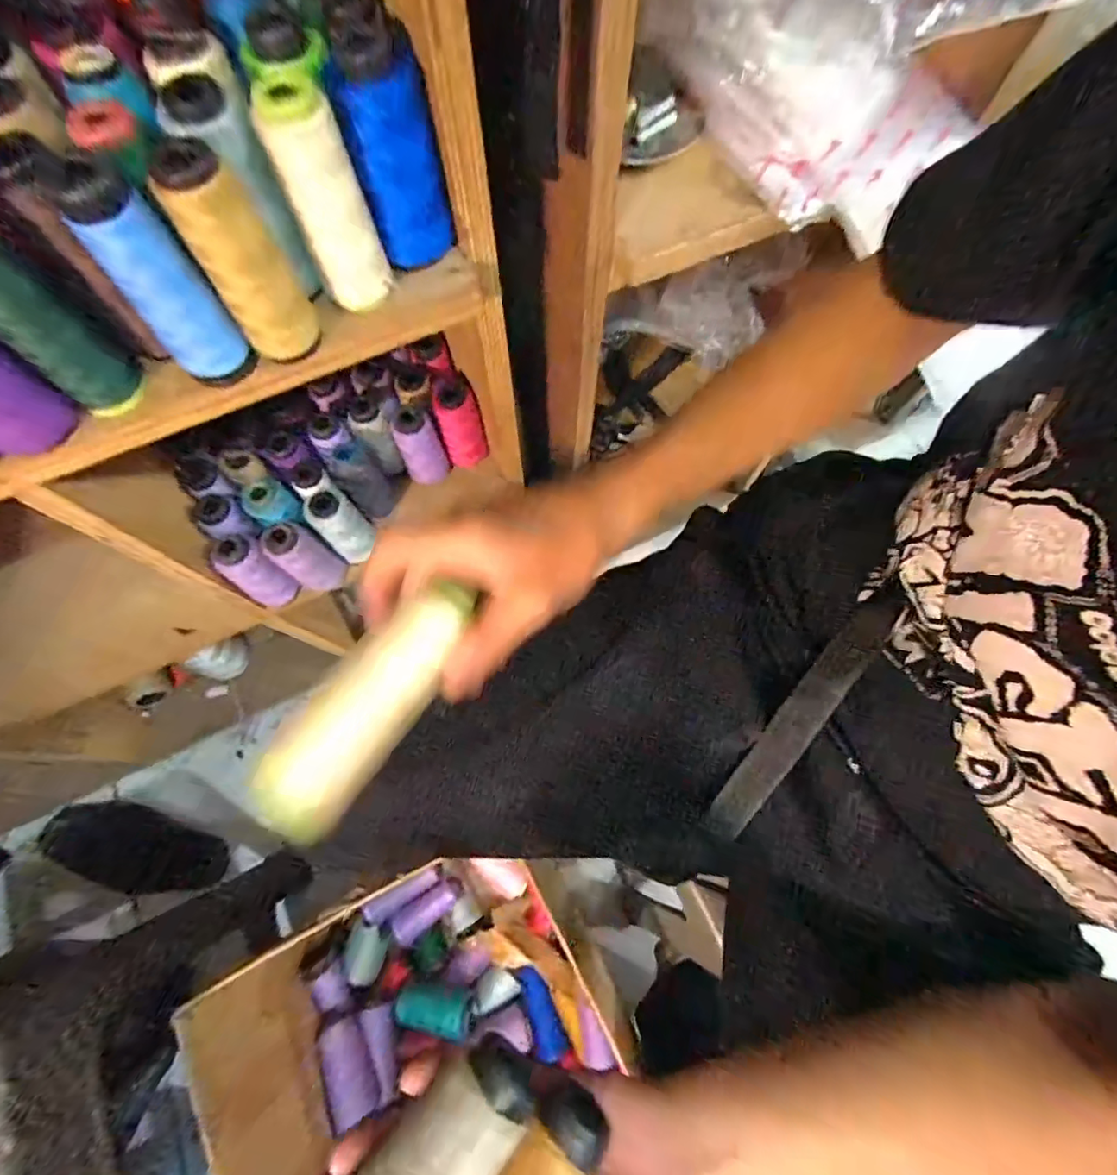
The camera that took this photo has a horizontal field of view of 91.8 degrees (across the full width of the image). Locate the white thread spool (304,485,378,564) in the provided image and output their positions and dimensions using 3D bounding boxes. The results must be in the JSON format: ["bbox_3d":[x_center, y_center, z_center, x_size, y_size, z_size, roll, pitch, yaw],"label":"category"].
[{"bbox_3d":[-0.235,-0.069,0.587,0.046,0.097,0.047,-42,76,-13],"label":"white thread spool"}]

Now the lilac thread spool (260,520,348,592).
[{"bbox_3d":[-0.271,-0.032,0.577,0.041,0.113,0.045,0,71,0],"label":"lilac thread spool"}]

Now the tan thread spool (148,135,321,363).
[{"bbox_3d":[-0.176,-0.181,0.303,0.042,0.107,0.034,-27,73,-9],"label":"tan thread spool"}]

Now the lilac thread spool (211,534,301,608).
[{"bbox_3d":[-0.316,-0.014,0.570,0.050,0.107,0.050,30,74,10],"label":"lilac thread spool"}]

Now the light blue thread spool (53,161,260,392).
[{"bbox_3d":[-0.215,-0.162,0.297,0.037,0.117,0.032,-42,76,-13],"label":"light blue thread spool"}]

